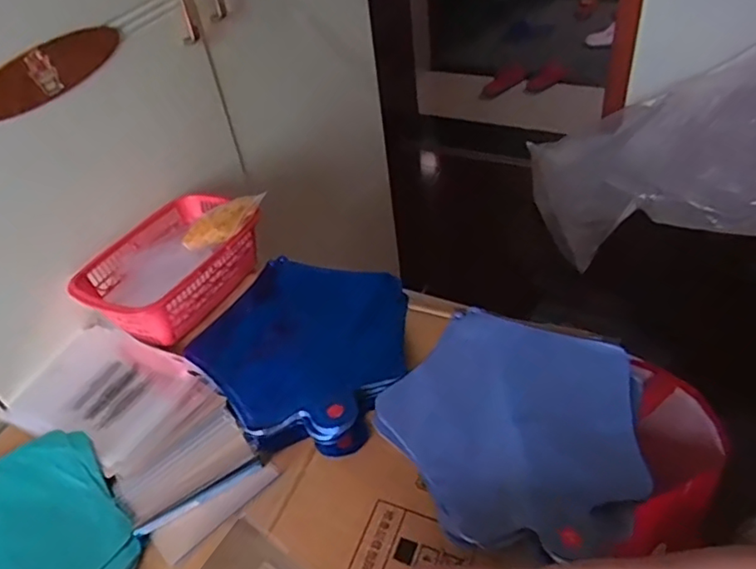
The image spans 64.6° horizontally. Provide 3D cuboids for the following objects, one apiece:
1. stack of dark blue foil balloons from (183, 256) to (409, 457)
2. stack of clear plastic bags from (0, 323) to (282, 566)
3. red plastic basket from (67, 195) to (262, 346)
[{"bbox_3d":[-0.083,0.061,0.646,0.230,0.036,0.233,17,48,24],"label":"stack of dark blue foil balloons"},{"bbox_3d":[-0.245,0.133,0.606,0.326,0.016,0.145,23,51,29],"label":"stack of clear plastic bags"},{"bbox_3d":[-0.250,-0.025,0.727,0.151,0.064,0.218,20,49,27],"label":"red plastic basket"}]

